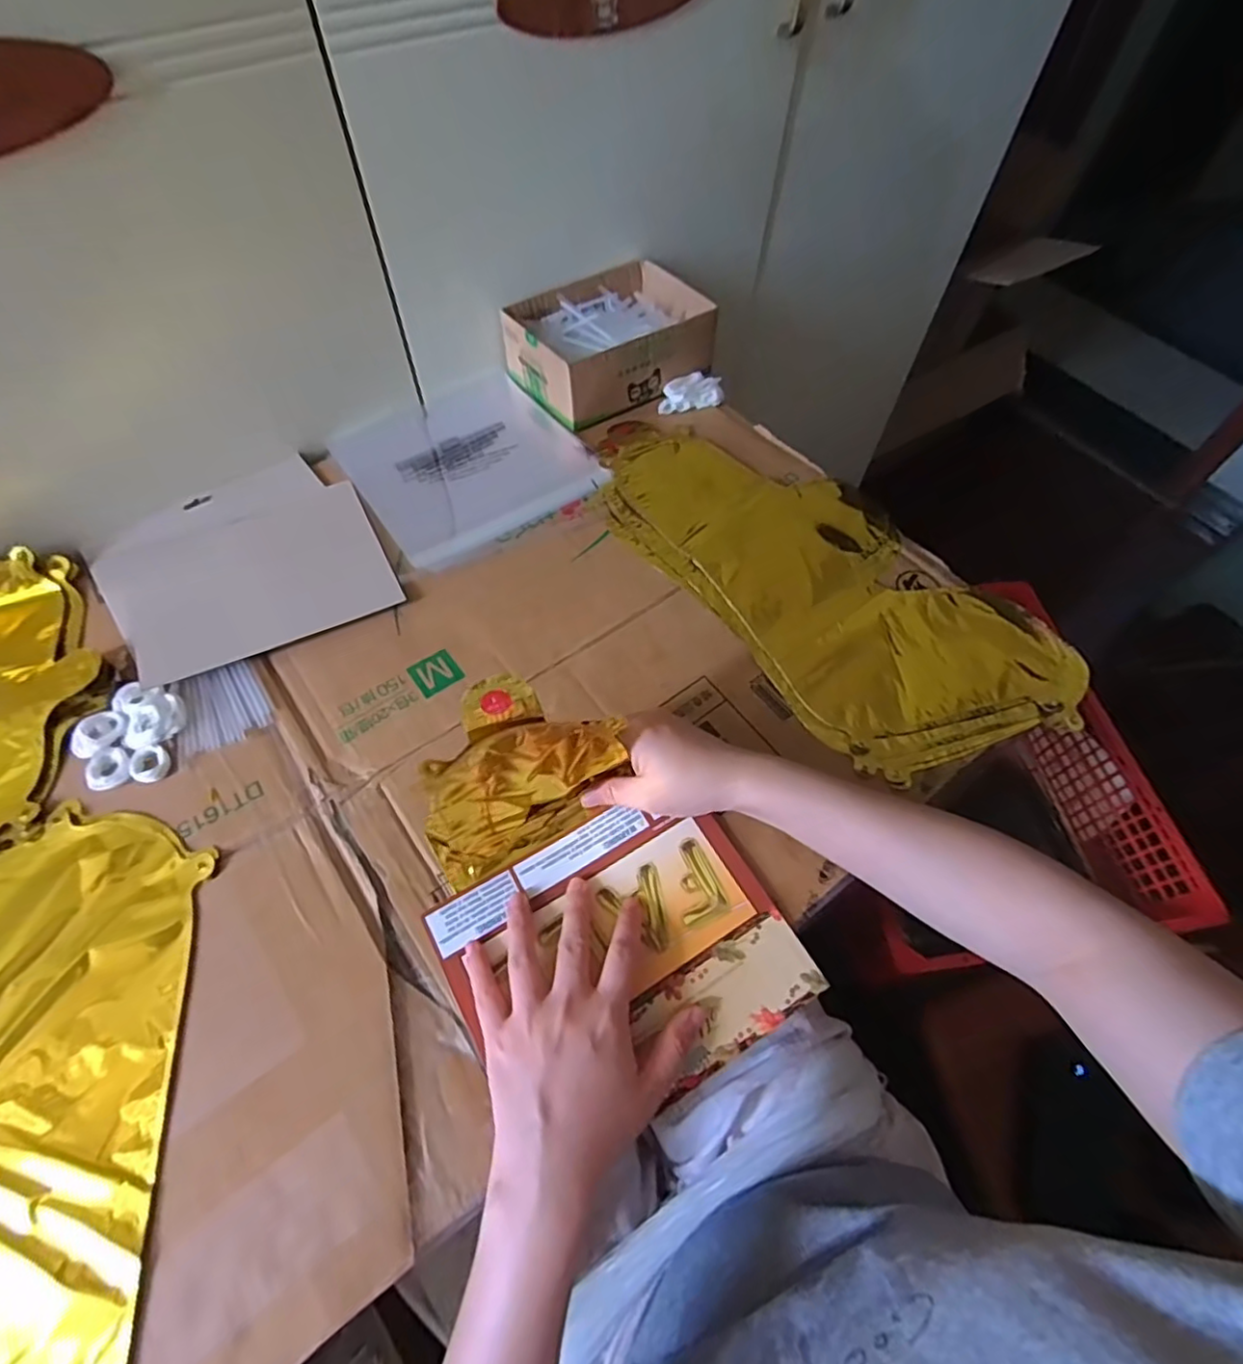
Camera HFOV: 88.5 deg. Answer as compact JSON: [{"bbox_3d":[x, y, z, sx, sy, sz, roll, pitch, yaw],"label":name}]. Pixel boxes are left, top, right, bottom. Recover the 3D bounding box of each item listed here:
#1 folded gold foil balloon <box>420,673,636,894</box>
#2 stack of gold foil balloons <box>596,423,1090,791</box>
[{"bbox_3d":[-0.061,0.055,0.372,0.119,0.134,0.048,-28,65,-17],"label":"folded gold foil balloon"},{"bbox_3d":[0.155,-0.104,0.533,0.207,0.018,0.423,-35,67,-20],"label":"stack of gold foil balloons"}]

